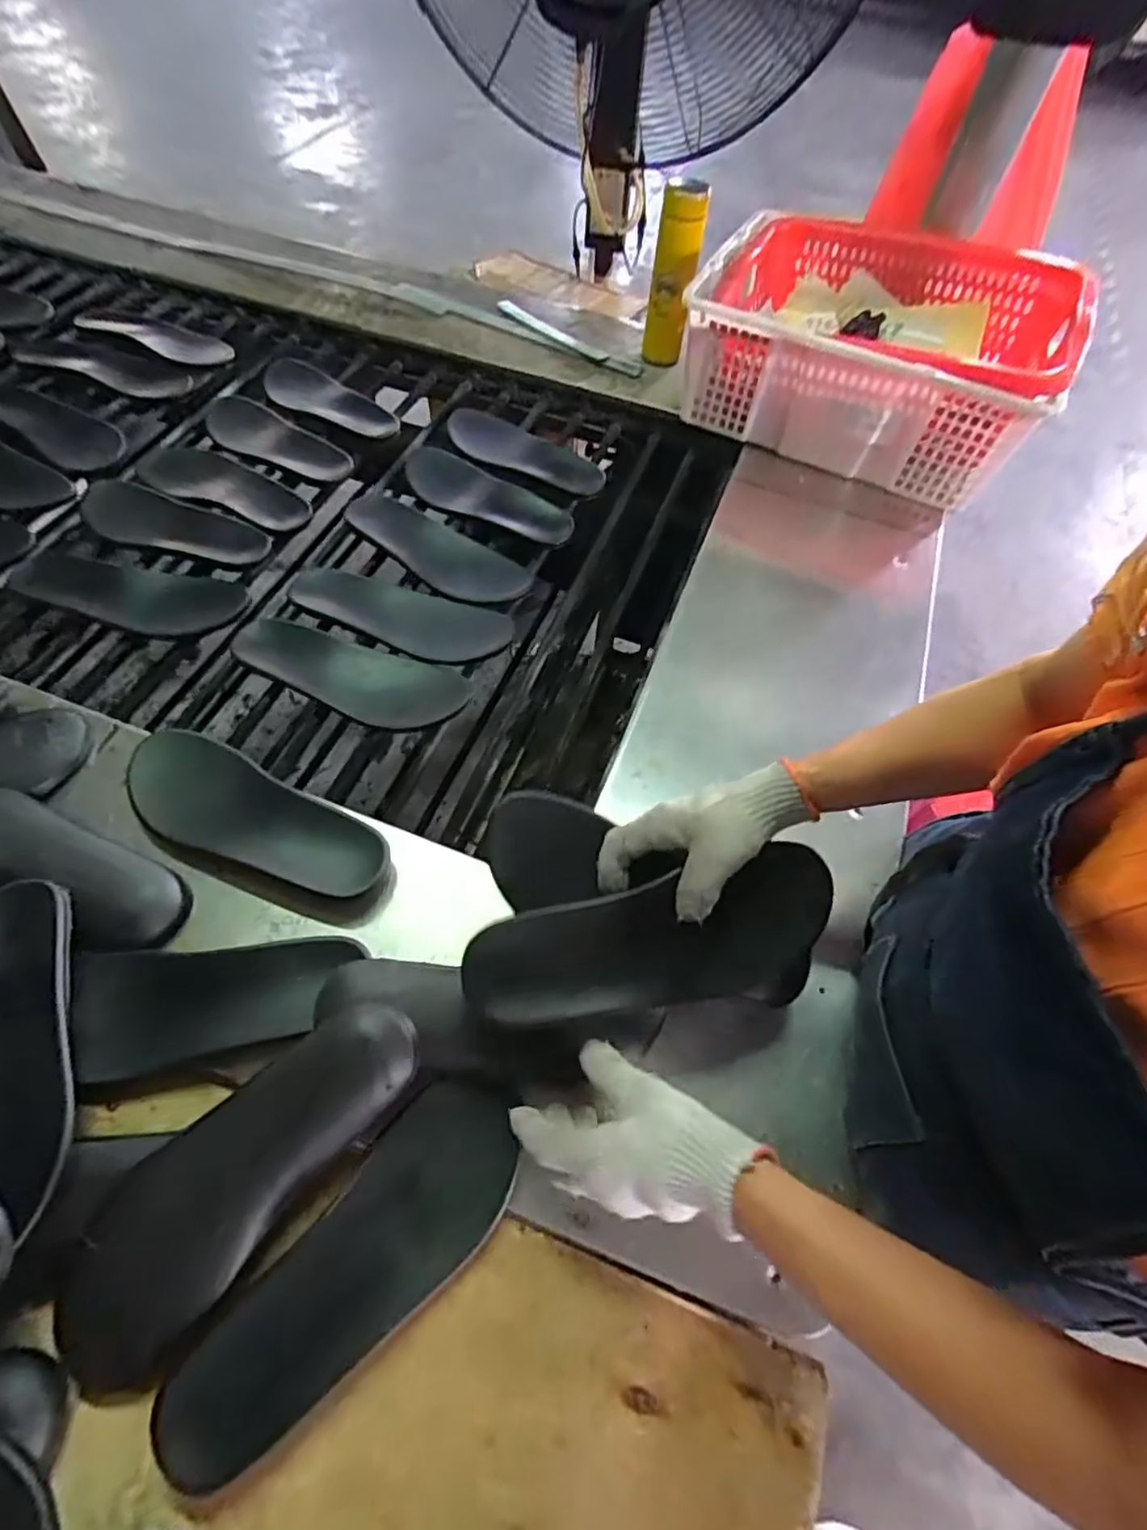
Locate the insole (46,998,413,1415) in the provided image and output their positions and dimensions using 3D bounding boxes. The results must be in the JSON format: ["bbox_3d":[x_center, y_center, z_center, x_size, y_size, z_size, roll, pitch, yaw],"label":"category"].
[{"bbox_3d":[-0.227,0.272,0.426,0.090,0.038,0.268,38,63,17],"label":"insole"}]

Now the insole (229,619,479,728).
[{"bbox_3d":[-0.245,-0.103,0.704,0.247,0.028,0.099,16,59,6],"label":"insole"}]

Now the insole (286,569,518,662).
[{"bbox_3d":[-0.205,-0.176,0.756,0.258,0.021,0.089,11,59,2],"label":"insole"}]

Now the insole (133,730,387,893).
[{"bbox_3d":[-0.301,0.042,0.585,0.278,0.043,0.100,25,60,11],"label":"insole"}]

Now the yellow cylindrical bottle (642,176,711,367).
[{"bbox_3d":[0.146,-0.707,0.939,0.061,0.221,0.058,10,60,2],"label":"yellow cylindrical bottle"}]

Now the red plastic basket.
[{"bbox_3d":[0.420,-0.588,0.913,0.457,0.182,0.338,24,61,10],"label":"red plastic basket"}]

